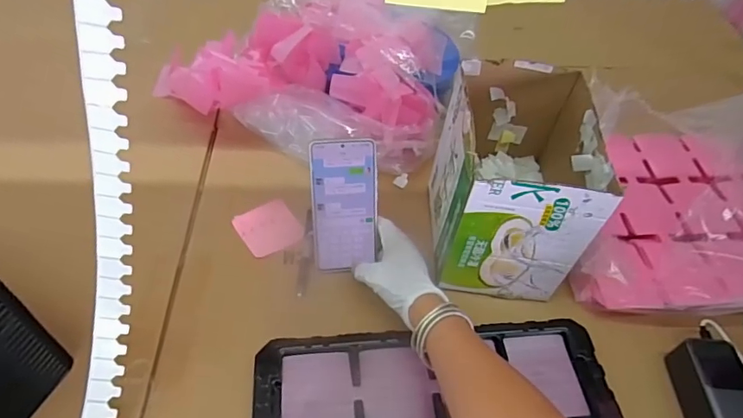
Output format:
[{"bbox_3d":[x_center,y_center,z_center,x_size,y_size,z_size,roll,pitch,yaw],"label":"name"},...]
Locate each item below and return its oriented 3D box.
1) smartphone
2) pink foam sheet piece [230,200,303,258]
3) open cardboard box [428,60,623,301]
[{"bbox_3d":[-0.032,-0.004,0.585,0.077,0.158,0.008,-2,17,-7],"label":"smartphone"},{"bbox_3d":[-0.136,0.025,0.646,0.074,0.004,0.079,-26,58,-25],"label":"pink foam sheet piece"},{"bbox_3d":[0.162,-0.033,0.582,0.147,0.198,0.188,8,50,1],"label":"open cardboard box"}]

